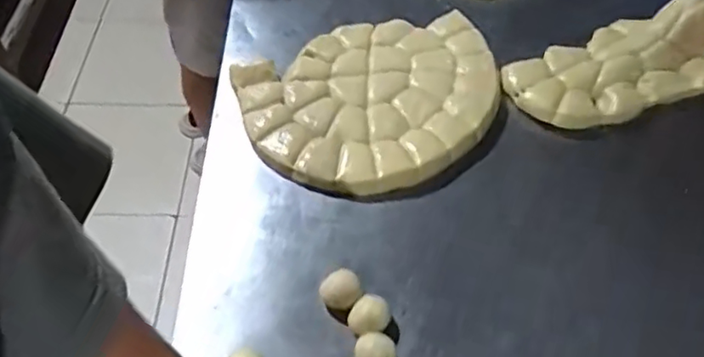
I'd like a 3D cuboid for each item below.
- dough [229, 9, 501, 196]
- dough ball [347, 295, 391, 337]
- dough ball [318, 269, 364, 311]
[{"bbox_3d":[0.030,-0.099,0.742,0.304,0.032,0.249,-22,58,-15],"label":"dough"},{"bbox_3d":[0.016,0.133,0.585,0.034,0.029,0.037,0,55,-1],"label":"dough ball"},{"bbox_3d":[-0.010,0.109,0.598,0.040,0.029,0.035,17,56,11],"label":"dough ball"}]

